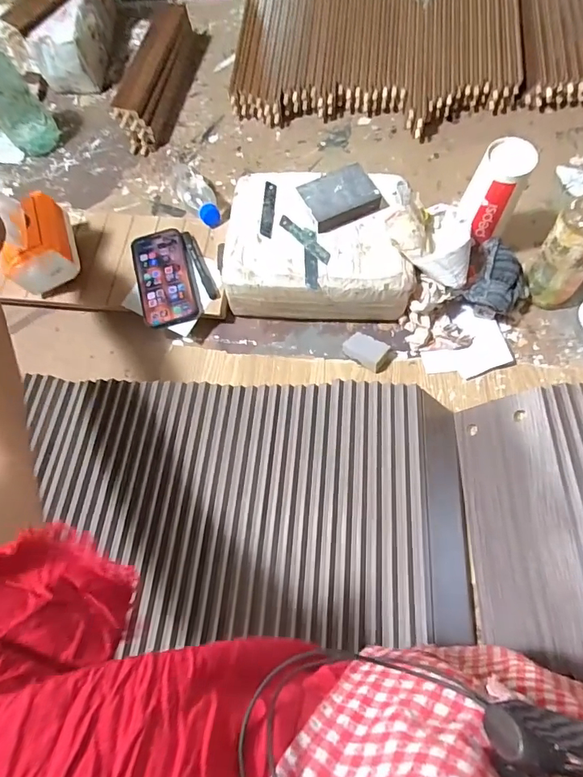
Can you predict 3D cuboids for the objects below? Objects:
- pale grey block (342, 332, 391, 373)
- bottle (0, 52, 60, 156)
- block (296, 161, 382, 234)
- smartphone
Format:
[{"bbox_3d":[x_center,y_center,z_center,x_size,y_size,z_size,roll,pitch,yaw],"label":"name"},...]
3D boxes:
[{"bbox_3d":[0.105,-0.054,0.638,0.059,0.026,0.036,36,76,17],"label":"pale grey block"},{"bbox_3d":[-0.468,-0.484,0.746,0.086,0.201,0.075,-34,69,-8],"label":"bottle"},{"bbox_3d":[0.068,-0.266,0.624,0.099,0.028,0.073,-22,65,-7],"label":"block"},{"bbox_3d":[-0.191,-0.168,0.674,0.081,0.008,0.163,-17,70,-3],"label":"smartphone"}]

